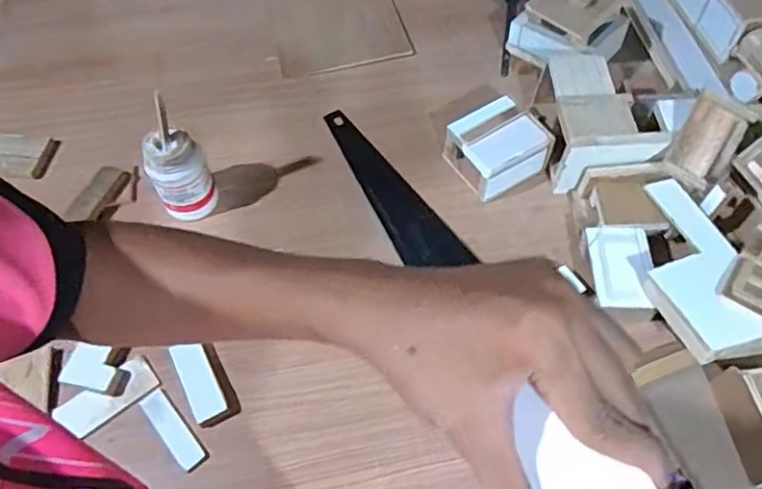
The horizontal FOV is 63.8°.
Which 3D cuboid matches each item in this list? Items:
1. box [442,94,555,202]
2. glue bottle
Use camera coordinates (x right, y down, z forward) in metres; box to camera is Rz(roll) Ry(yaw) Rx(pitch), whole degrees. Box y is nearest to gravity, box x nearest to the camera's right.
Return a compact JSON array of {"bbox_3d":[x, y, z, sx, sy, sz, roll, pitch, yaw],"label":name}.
[{"bbox_3d":[0.171,-0.140,0.916,0.127,0.086,0.115,-31,63,-16],"label":"box"},{"bbox_3d":[-0.285,-0.103,0.848,0.076,0.185,0.068,-25,61,-13],"label":"glue bottle"}]

